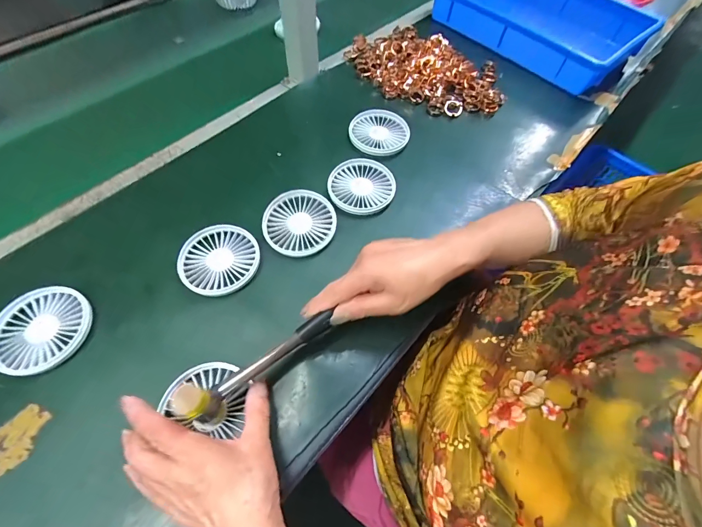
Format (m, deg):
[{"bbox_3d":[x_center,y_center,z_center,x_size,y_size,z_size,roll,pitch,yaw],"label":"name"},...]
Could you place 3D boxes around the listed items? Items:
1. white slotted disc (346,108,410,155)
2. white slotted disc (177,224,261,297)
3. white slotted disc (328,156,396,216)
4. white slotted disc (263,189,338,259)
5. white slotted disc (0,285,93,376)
[{"bbox_3d":[0.042,-0.196,0.493,0.087,0.015,0.084,1,61,-2],"label":"white slotted disc"},{"bbox_3d":[-0.153,-0.006,0.379,0.089,0.006,0.087,1,61,-2],"label":"white slotted disc"},{"bbox_3d":[0.013,-0.103,0.443,0.087,0.014,0.089,1,65,-2],"label":"white slotted disc"},{"bbox_3d":[-0.065,-0.051,0.405,0.088,0.011,0.087,21,62,8],"label":"white slotted disc"},{"bbox_3d":[-0.318,0.065,0.334,0.092,0.008,0.088,1,61,-2],"label":"white slotted disc"}]

